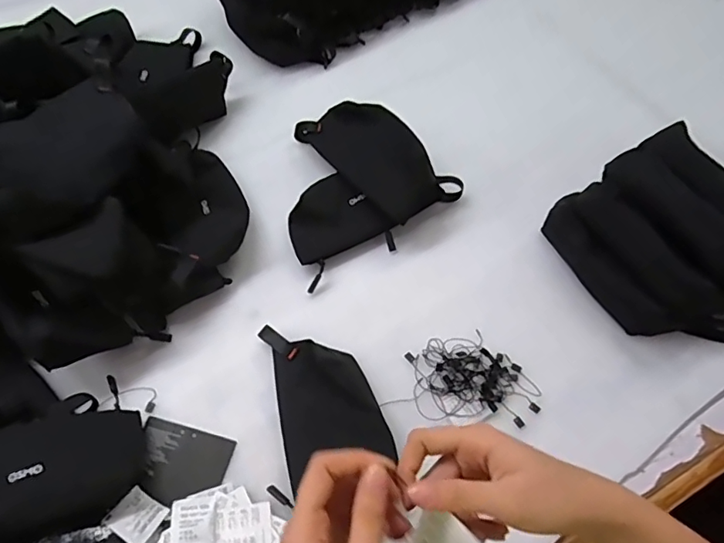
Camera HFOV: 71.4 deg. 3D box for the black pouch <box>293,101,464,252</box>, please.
[{"bbox_3d":[0.017,-0.149,0.619,0.115,0.060,0.211,-32,65,-14],"label":"black pouch"}]

